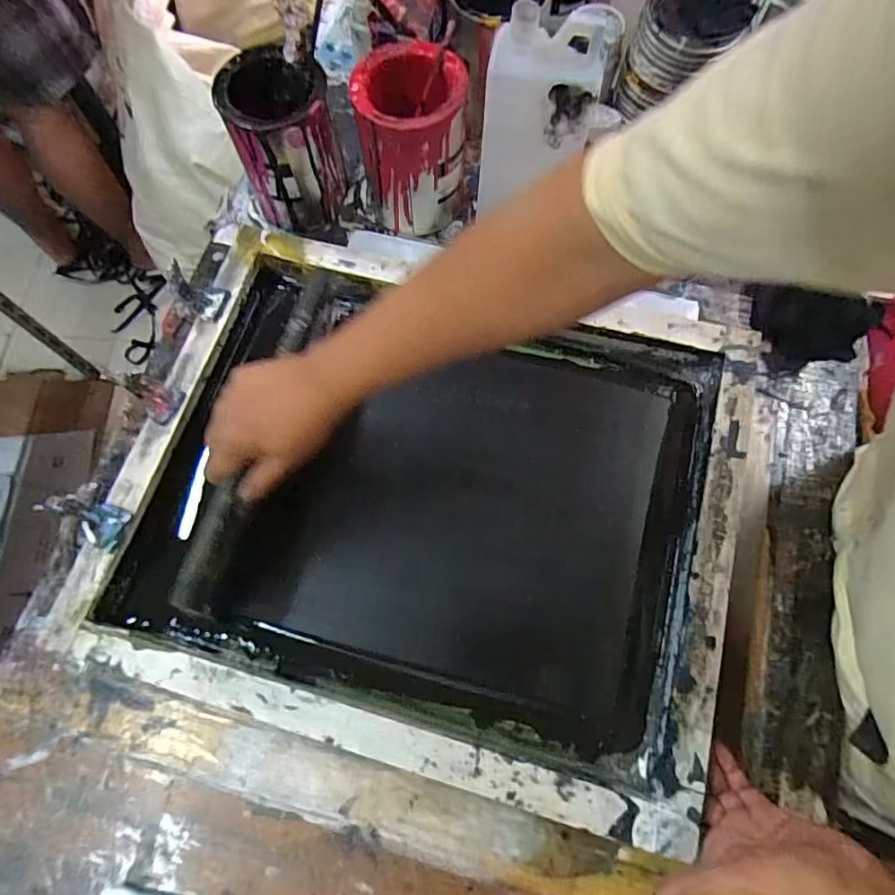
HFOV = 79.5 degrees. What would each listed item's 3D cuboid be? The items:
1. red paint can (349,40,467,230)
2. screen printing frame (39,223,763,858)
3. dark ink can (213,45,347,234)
[{"bbox_3d":[-0.037,-0.314,0.563,0.099,0.141,0.103,0,72,0],"label":"red paint can"},{"bbox_3d":[-0.025,0.038,0.519,0.554,0.073,0.450,16,71,6],"label":"screen printing frame"},{"bbox_3d":[-0.173,-0.329,0.582,0.100,0.154,0.107,0,70,0],"label":"dark ink can"}]

